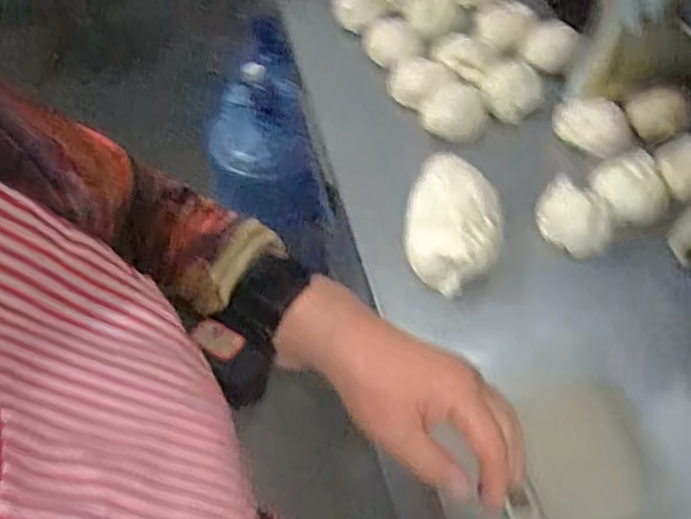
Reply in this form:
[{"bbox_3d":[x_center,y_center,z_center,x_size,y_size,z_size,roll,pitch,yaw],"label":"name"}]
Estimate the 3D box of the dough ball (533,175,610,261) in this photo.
[{"bbox_3d":[0.228,-0.043,0.645,0.070,0.049,0.055,23,59,20],"label":"dough ball"}]

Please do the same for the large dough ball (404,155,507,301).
[{"bbox_3d":[0.107,-0.035,0.642,0.090,0.065,0.146,6,55,9],"label":"large dough ball"}]

